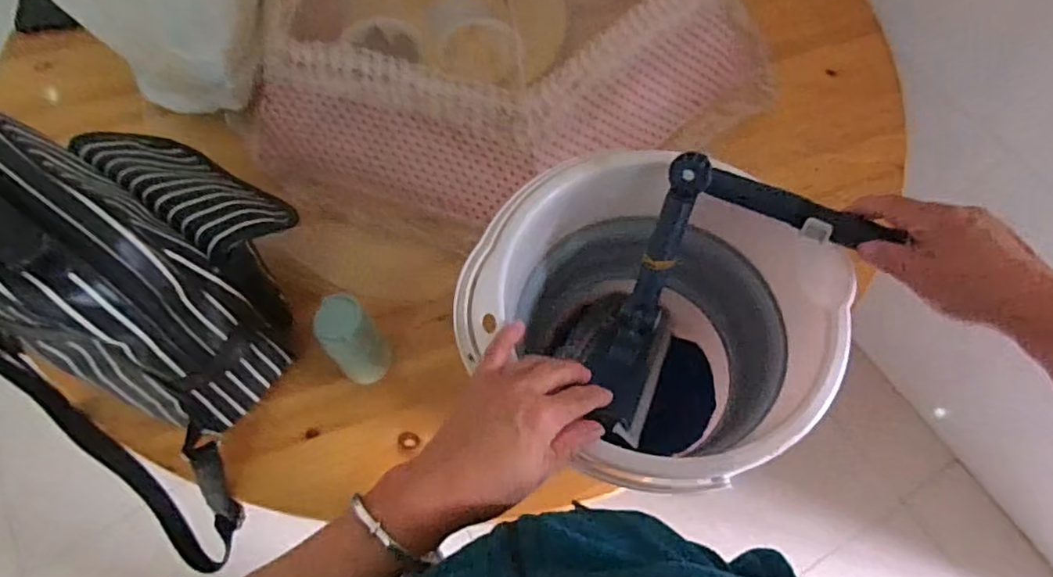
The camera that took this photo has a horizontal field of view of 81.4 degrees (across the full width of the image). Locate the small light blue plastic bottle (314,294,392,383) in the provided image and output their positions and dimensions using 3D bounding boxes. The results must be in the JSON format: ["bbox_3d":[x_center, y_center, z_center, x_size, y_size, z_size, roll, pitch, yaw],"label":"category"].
[{"bbox_3d":[-0.176,0.055,0.623,0.049,0.118,0.044,-36,68,-16],"label":"small light blue plastic bottle"}]

